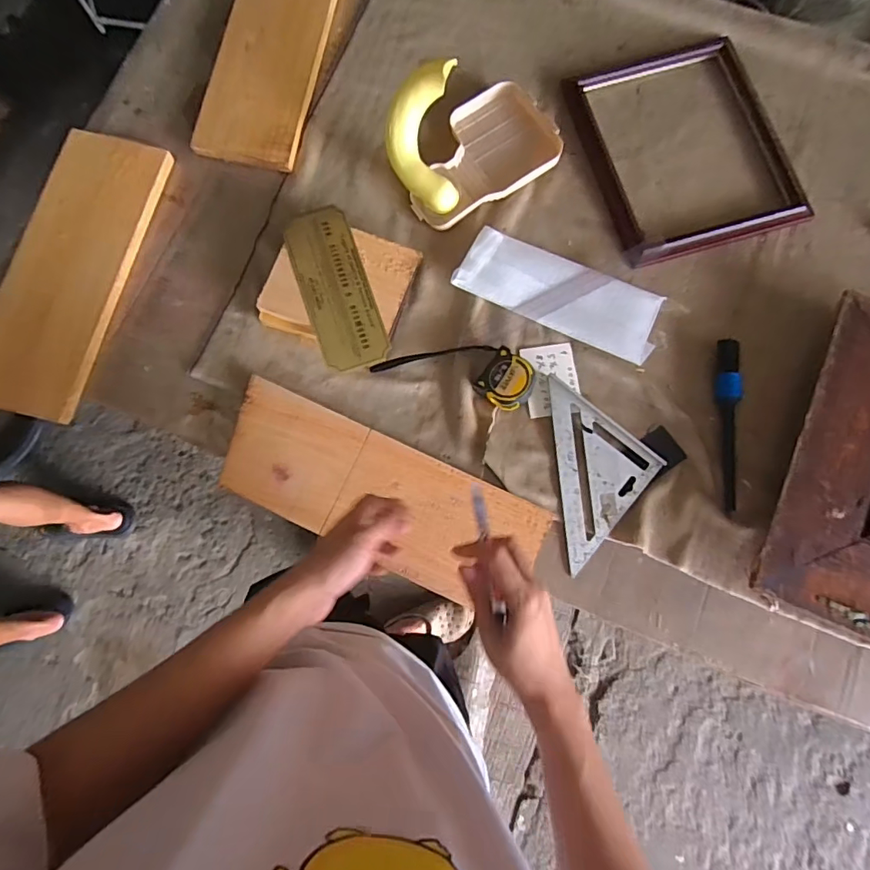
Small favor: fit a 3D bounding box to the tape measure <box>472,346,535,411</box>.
[{"bbox_3d":[0.091,-0.071,0.649,0.071,0.035,0.063,40,82,6],"label":"tape measure"}]

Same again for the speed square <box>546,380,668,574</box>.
[{"bbox_3d":[0.169,0.047,0.638,0.171,0.016,0.173,40,82,6],"label":"speed square"}]

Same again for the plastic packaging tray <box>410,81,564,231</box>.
[{"bbox_3d":[0.055,-0.401,0.715,0.227,0.028,0.151,-33,82,-6],"label":"plastic packaging tray"}]

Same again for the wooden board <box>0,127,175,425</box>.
[{"bbox_3d":[-0.505,-0.228,0.690,0.148,0.028,0.406,15,81,2],"label":"wooden board"}]

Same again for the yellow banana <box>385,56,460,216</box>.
[{"bbox_3d":[-0.017,-0.381,0.657,0.091,0.050,0.168,-7,117,-2],"label":"yellow banana"}]

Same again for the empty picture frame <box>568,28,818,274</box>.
[{"bbox_3d":[0.353,-0.412,0.712,0.276,0.023,0.316,-17,81,-3],"label":"empty picture frame"}]

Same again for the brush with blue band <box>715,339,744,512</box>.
[{"bbox_3d":[0.378,-0.014,0.644,0.026,0.026,0.215,3,80,0],"label":"brush with blue band"}]

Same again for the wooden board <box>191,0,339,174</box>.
[{"bbox_3d":[-0.240,-0.598,0.752,0.150,0.015,0.428,9,80,1],"label":"wooden board"}]

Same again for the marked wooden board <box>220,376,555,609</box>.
[{"bbox_3d":[-0.069,0.077,0.632,0.407,0.020,0.154,21,81,5],"label":"marked wooden board"}]

